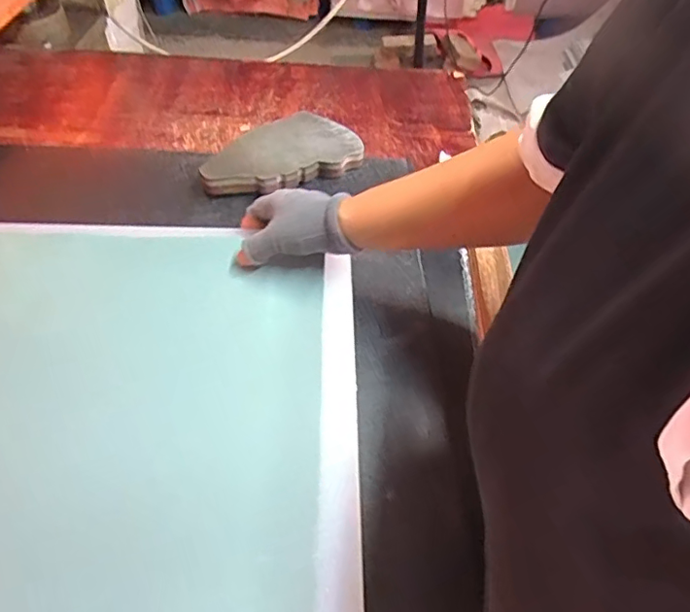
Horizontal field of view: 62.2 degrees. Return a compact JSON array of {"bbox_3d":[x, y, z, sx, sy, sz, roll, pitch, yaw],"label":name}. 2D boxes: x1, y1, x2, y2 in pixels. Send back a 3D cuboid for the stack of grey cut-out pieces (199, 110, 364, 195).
[{"bbox_3d":[-0.079,-0.181,0.680,0.195,0.037,0.111,-26,55,-24],"label":"stack of grey cut-out pieces"}]

